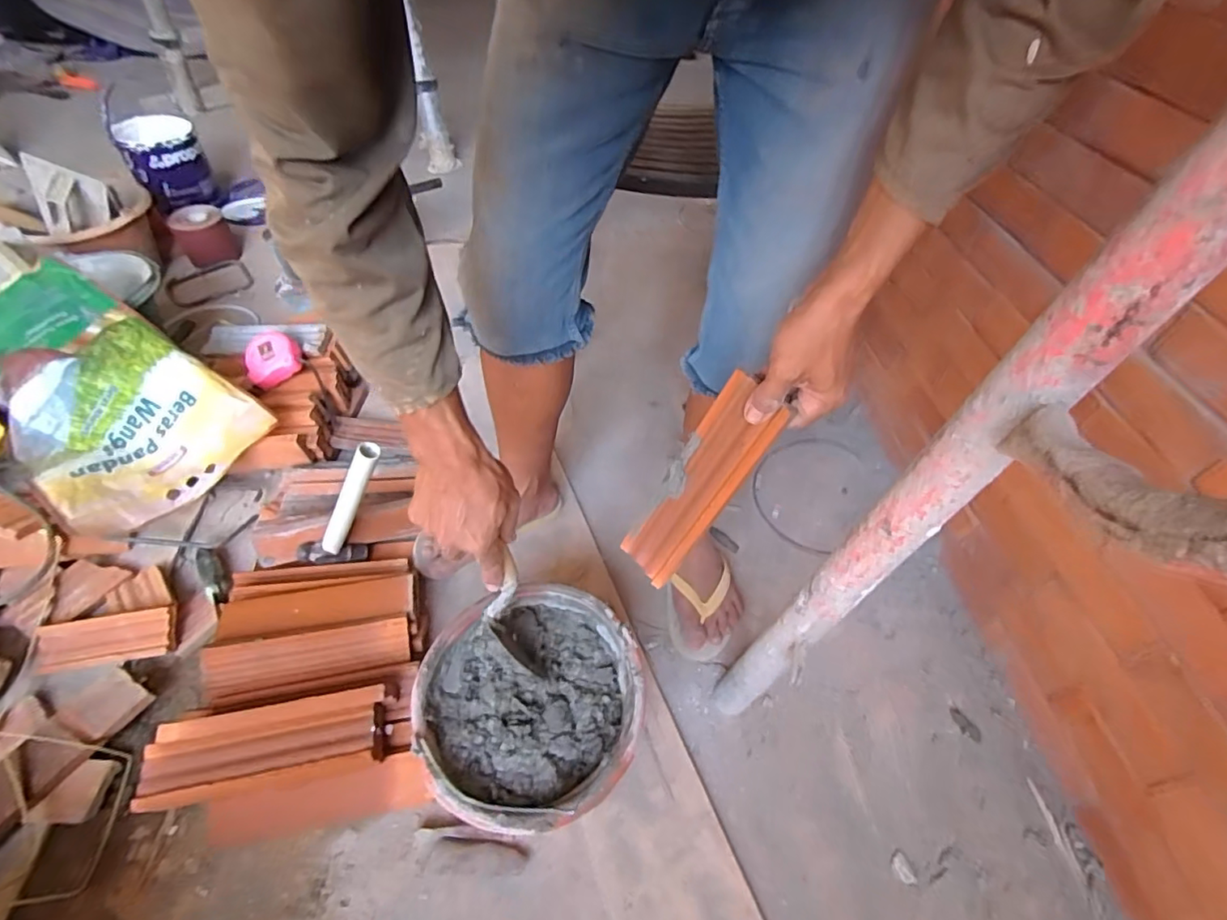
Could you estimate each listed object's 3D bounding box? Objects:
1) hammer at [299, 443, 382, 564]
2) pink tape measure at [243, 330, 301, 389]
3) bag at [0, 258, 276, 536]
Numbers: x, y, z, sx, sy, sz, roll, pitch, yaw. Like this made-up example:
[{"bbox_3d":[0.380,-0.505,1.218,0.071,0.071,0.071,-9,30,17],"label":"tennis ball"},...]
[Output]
[{"bbox_3d":[-0.346,0.063,0.712,0.083,0.246,0.031,16,44,-27],"label":"hammer"},{"bbox_3d":[-0.589,-0.176,0.940,0.086,0.053,0.072,-25,56,-24],"label":"pink tape measure"},{"bbox_3d":[-0.758,-0.101,0.807,0.389,0.160,0.266,31,54,20],"label":"bag"}]

